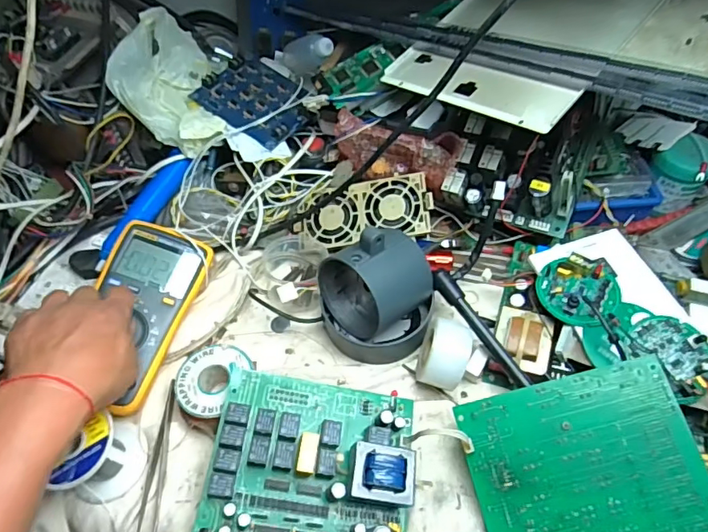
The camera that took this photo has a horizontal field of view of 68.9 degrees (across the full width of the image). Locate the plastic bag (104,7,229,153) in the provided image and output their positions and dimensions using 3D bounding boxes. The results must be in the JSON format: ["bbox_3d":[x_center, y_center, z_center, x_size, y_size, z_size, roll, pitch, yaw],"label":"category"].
[{"bbox_3d":[-0.226,-0.212,0.622,0.116,0.089,0.180,-22,57,-13],"label":"plastic bag"}]

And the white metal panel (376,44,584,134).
[{"bbox_3d":[0.109,-0.165,0.468,0.181,0.010,0.058,33,76,33],"label":"white metal panel"}]

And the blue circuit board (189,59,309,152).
[{"bbox_3d":[-0.114,-0.198,0.616,0.122,0.011,0.104,36,62,13],"label":"blue circuit board"}]

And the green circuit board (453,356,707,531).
[{"bbox_3d":[0.180,0.191,0.367,0.156,0.009,0.215,-18,69,11],"label":"green circuit board"}]

